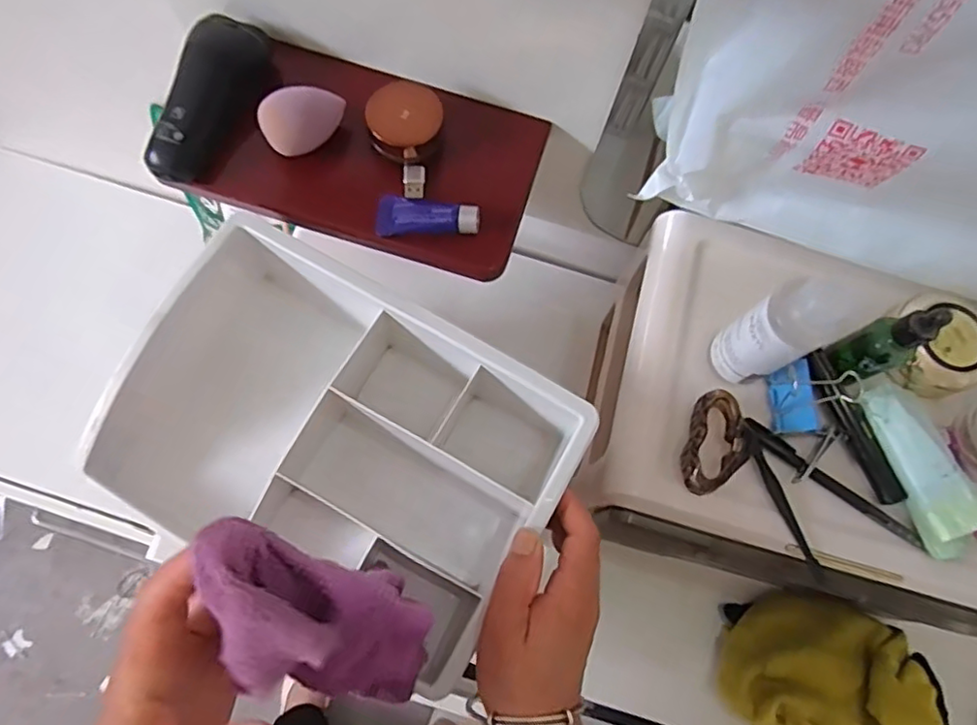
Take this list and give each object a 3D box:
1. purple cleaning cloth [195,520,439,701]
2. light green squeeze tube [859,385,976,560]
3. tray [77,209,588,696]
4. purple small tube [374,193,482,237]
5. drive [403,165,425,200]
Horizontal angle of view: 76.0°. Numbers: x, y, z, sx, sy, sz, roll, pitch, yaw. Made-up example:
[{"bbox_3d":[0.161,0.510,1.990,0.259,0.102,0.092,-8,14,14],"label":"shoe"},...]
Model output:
[{"bbox_3d":[-0.067,0.119,0.273,0.032,0.150,0.064,25,68,43],"label":"purple cleaning cloth"},{"bbox_3d":[0.285,0.068,0.409,0.026,0.034,0.113,-15,73,-8],"label":"light green squeeze tube"},{"bbox_3d":[-0.095,0.054,0.407,0.269,0.091,0.191,28,73,7],"label":"tray"},{"bbox_3d":[-0.040,-0.099,0.415,0.068,0.014,0.027,5,72,-2],"label":"purple small tube"},{"bbox_3d":[-0.050,-0.123,0.427,0.015,0.005,0.026,0,72,-4],"label":"drive"}]

